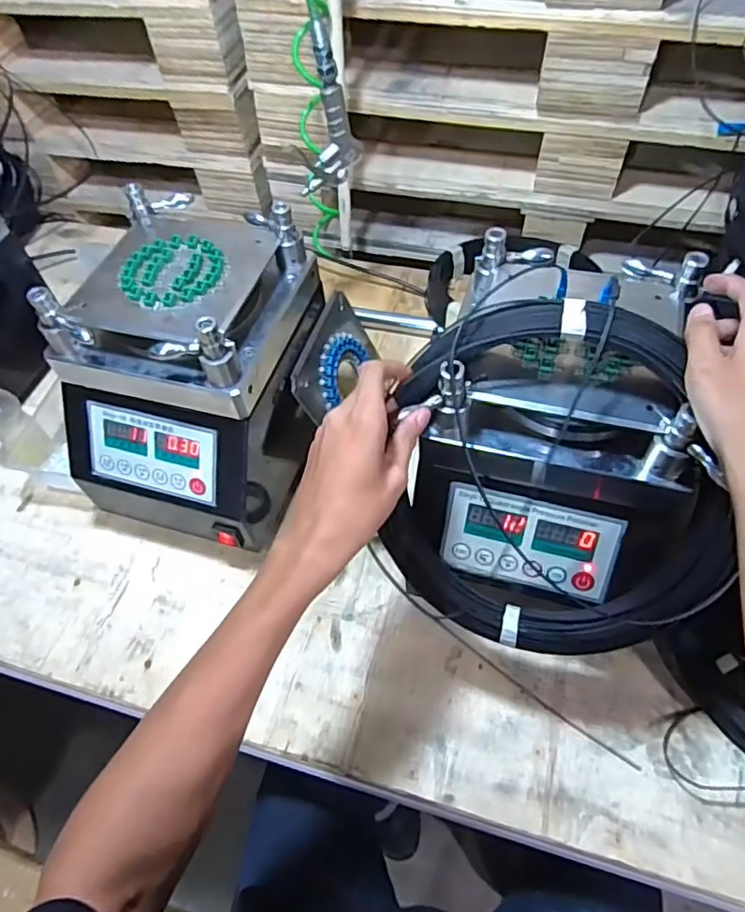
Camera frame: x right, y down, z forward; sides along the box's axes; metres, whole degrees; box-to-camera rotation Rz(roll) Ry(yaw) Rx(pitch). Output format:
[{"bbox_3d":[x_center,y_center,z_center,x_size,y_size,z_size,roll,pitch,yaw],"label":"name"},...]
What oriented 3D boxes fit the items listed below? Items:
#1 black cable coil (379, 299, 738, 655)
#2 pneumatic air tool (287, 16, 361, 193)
[{"bbox_3d":[0.156,0.025,0.491,0.271,0.290,0.063,10,14,9],"label":"black cable coil"},{"bbox_3d":[-0.059,-0.404,0.701,0.088,0.171,0.024,-31,59,-15],"label":"pneumatic air tool"}]

